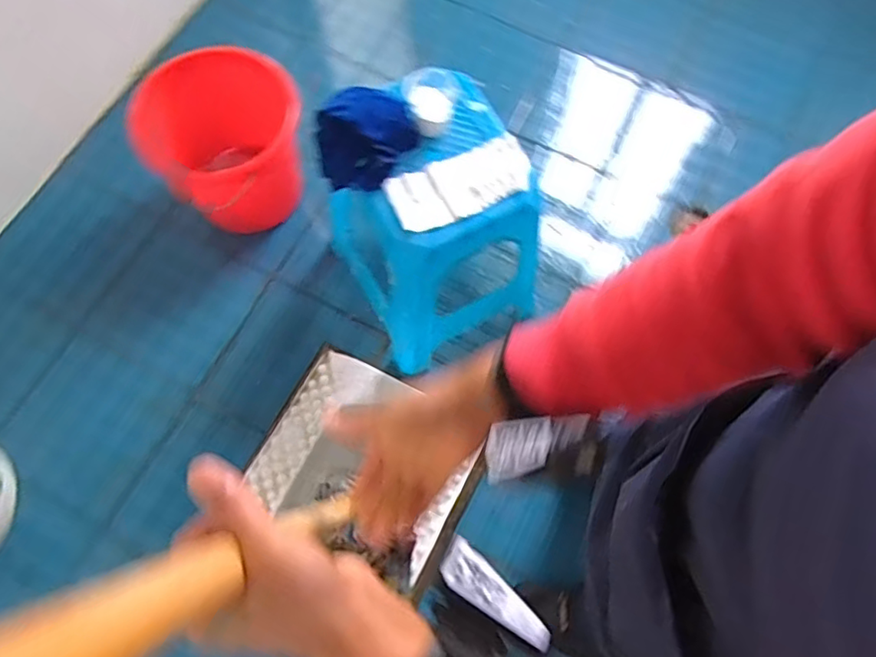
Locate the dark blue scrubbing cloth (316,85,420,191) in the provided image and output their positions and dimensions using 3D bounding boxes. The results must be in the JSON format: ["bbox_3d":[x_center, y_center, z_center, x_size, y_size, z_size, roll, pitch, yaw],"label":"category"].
[{"bbox_3d":[-0.114,-0.290,0.917,0.146,0.098,0.145,37,74,12],"label":"dark blue scrubbing cloth"}]

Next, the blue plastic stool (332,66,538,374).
[{"bbox_3d":[-0.004,-0.155,1.082,0.302,0.480,0.308,-25,73,-8],"label":"blue plastic stool"}]

